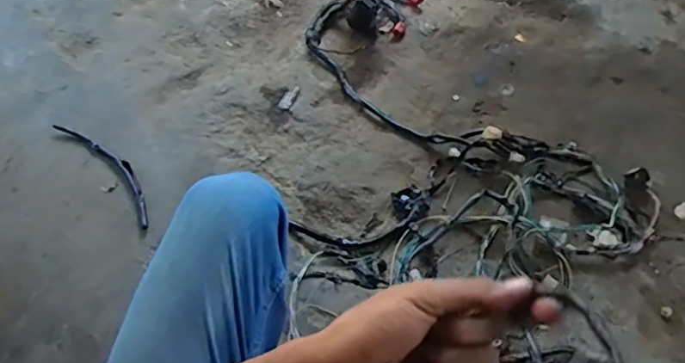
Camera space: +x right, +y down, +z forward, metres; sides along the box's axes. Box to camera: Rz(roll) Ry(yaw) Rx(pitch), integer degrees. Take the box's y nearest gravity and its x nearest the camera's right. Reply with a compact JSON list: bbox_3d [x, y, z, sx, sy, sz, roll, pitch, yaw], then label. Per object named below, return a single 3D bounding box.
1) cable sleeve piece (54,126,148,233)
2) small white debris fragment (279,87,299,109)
[{"bbox_3d":[-0.395,-0.025,0.979,0.051,0.014,0.272,-40,68,-17],"label":"cable sleeve piece"},{"bbox_3d":[-0.097,-0.155,1.066,0.023,0.004,0.055,27,67,15],"label":"small white debris fragment"}]

